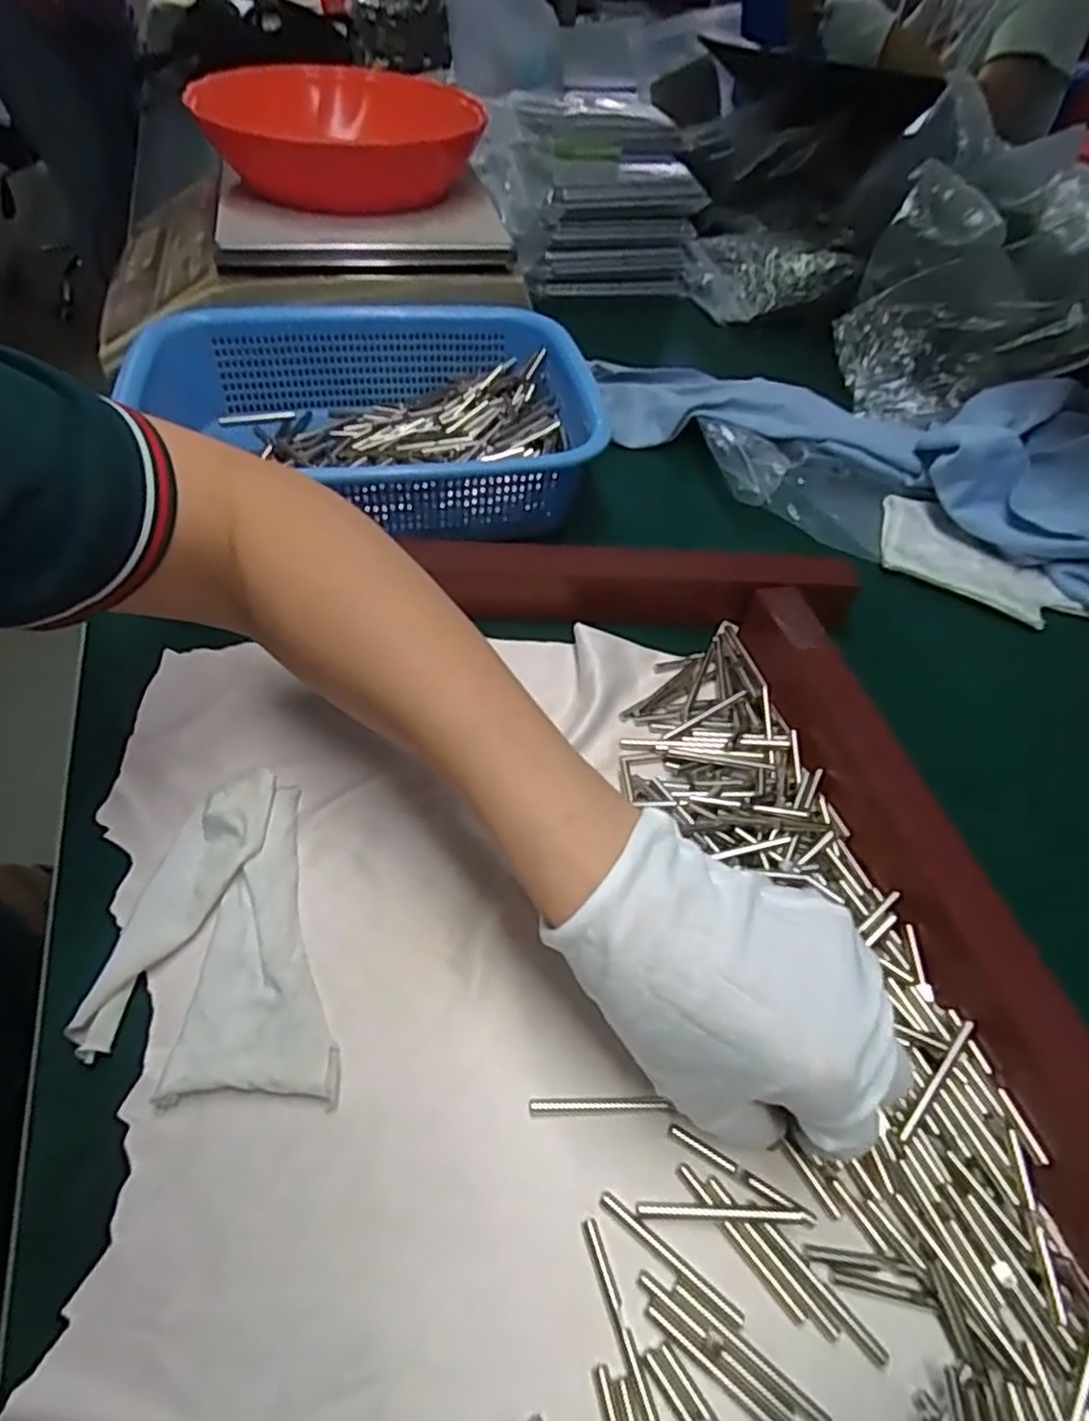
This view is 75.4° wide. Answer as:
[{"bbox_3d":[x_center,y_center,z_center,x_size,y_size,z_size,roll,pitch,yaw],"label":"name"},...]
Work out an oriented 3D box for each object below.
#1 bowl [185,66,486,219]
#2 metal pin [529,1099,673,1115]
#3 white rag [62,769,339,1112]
[{"bbox_3d":[-0.153,-0.453,0.559,0.194,0.068,0.194,-4,53,-5],"label":"bowl"},{"bbox_3d":[0.020,0.145,0.259,0.049,0.005,0.005,-1,51,-1],"label":"metal pin"},{"bbox_3d":[-0.134,0.091,0.281,0.083,0.020,0.133,-11,54,-11],"label":"white rag"}]

